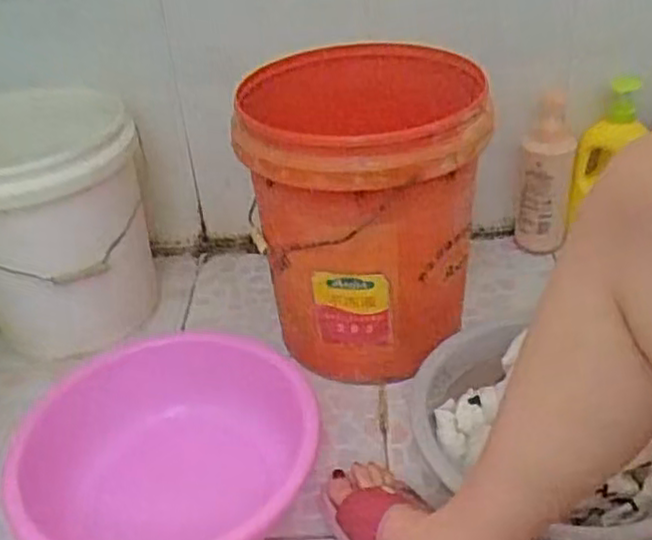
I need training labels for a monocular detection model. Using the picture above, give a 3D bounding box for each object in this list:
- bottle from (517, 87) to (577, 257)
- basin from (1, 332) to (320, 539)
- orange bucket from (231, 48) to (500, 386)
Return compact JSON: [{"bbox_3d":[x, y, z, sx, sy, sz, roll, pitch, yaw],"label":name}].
[{"bbox_3d":[0.352,-0.140,1.141,0.068,0.298,0.084,14,39,26],"label":"bottle"},{"bbox_3d":[-0.193,0.215,0.822,0.305,0.115,0.327,-3,34,2],"label":"basin"},{"bbox_3d":[0.055,-0.069,0.957,0.292,0.375,0.289,-4,35,3],"label":"orange bucket"}]

